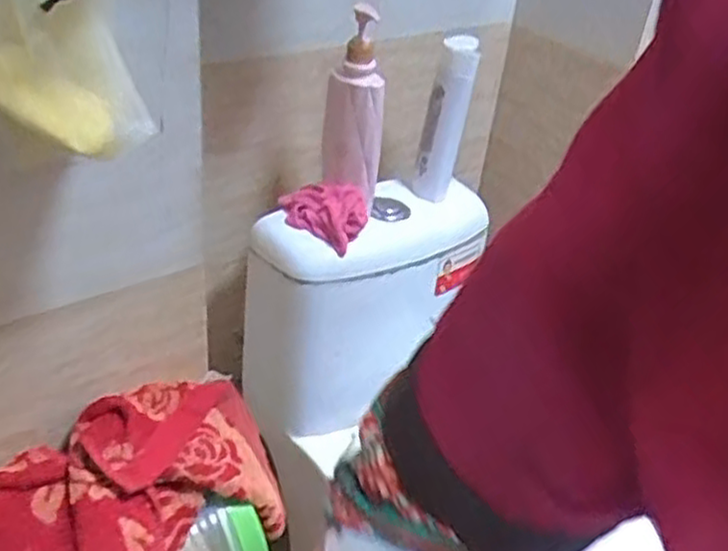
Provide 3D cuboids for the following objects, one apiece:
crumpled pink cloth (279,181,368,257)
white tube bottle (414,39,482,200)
[{"bbox_3d":[-0.055,-0.082,0.976,0.115,0.081,0.066,23,38,21],"label":"crumpled pink cloth"},{"bbox_3d":[0.112,-0.214,1.037,0.060,0.218,0.053,8,35,1],"label":"white tube bottle"}]

